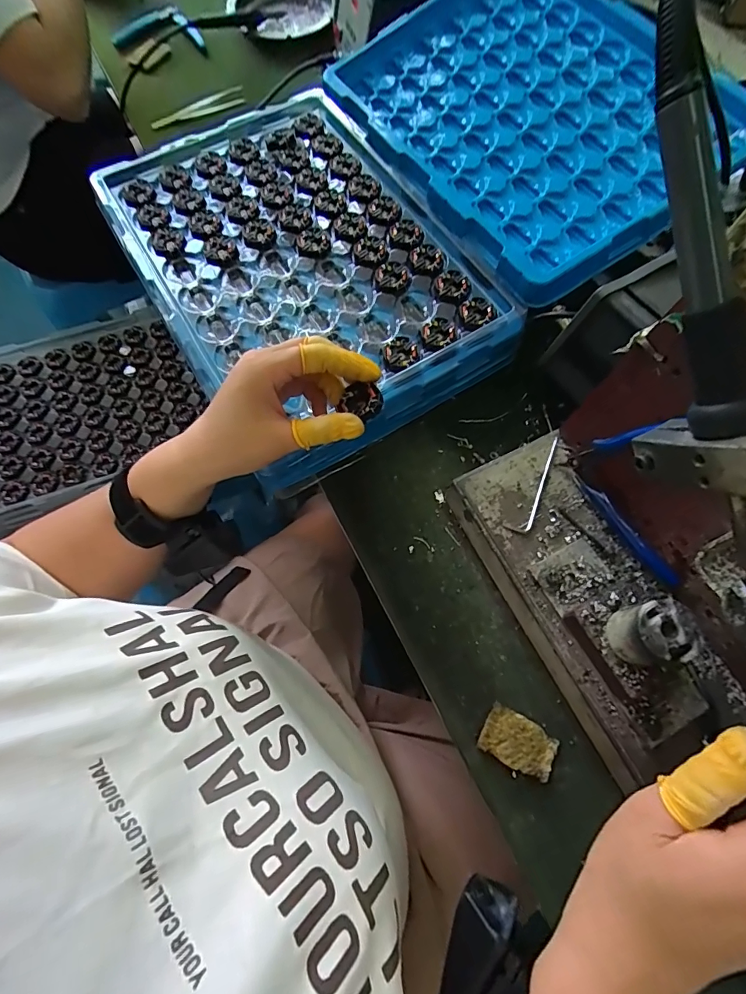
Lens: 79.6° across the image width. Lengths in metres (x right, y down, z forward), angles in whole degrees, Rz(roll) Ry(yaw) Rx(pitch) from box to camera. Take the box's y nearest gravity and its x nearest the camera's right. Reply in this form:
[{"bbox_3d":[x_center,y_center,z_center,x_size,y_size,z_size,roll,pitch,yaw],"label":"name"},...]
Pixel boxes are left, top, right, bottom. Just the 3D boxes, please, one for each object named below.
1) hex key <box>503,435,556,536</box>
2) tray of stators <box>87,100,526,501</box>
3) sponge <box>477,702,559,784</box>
[{"bbox_3d":[0.130,-0.010,0.352,0.017,0.004,0.090,28,71,12],"label":"hex key"},{"bbox_3d":[-0.073,-0.223,0.443,0.267,0.070,0.378,-32,70,-11],"label":"tray of stators"},{"bbox_3d":[0.107,0.181,0.328,0.052,0.004,0.035,27,71,12],"label":"sponge"}]

